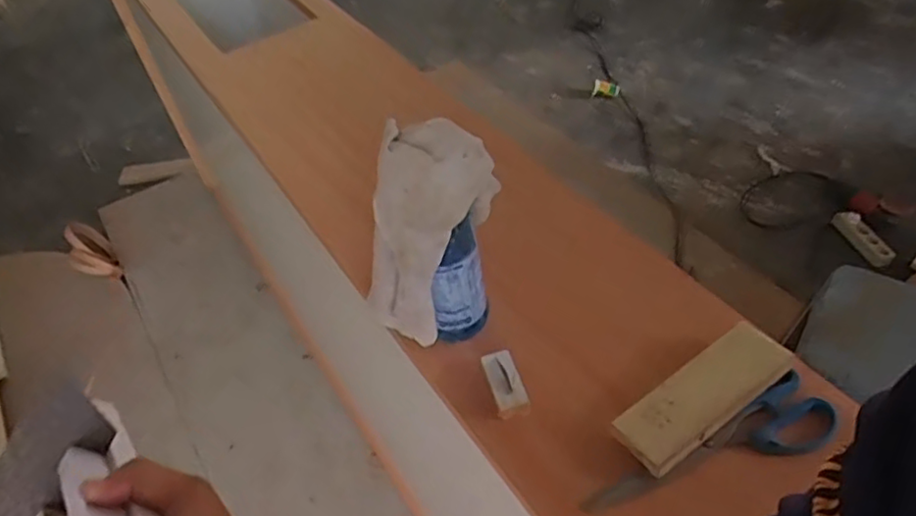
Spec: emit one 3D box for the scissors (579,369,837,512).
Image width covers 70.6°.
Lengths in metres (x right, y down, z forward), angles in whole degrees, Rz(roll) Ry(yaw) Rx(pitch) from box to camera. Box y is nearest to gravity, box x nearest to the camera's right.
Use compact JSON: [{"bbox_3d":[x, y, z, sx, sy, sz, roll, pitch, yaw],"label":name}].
[{"bbox_3d":[0.194,0.152,0.484,0.202,0.020,0.054,-24,49,-15],"label":"scissors"}]

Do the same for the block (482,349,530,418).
[{"bbox_3d":[0.039,0.103,0.542,0.024,0.020,0.053,-16,47,-8],"label":"block"}]

